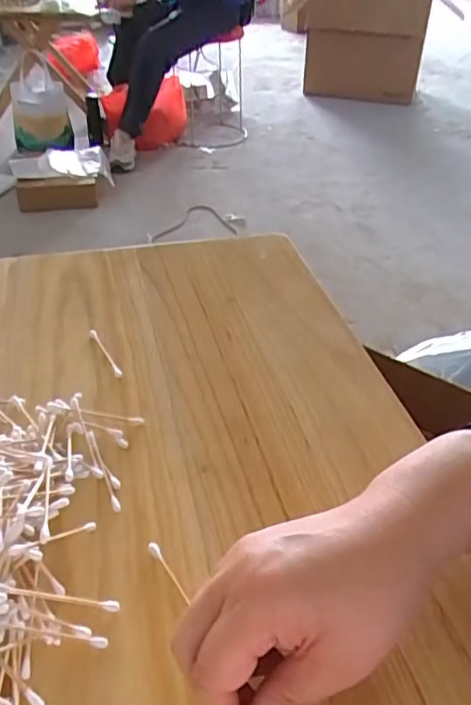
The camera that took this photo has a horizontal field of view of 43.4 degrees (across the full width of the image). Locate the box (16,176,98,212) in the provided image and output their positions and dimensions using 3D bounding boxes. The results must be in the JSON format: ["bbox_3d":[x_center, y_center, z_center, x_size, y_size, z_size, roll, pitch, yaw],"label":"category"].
[{"bbox_3d":[-0.546,-0.487,1.825,0.237,0.094,0.059,-11,38,-16],"label":"box"}]

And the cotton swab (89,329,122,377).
[{"bbox_3d":[-0.113,0.000,0.515,0.006,0.006,0.072,-18,42,-24],"label":"cotton swab"}]

